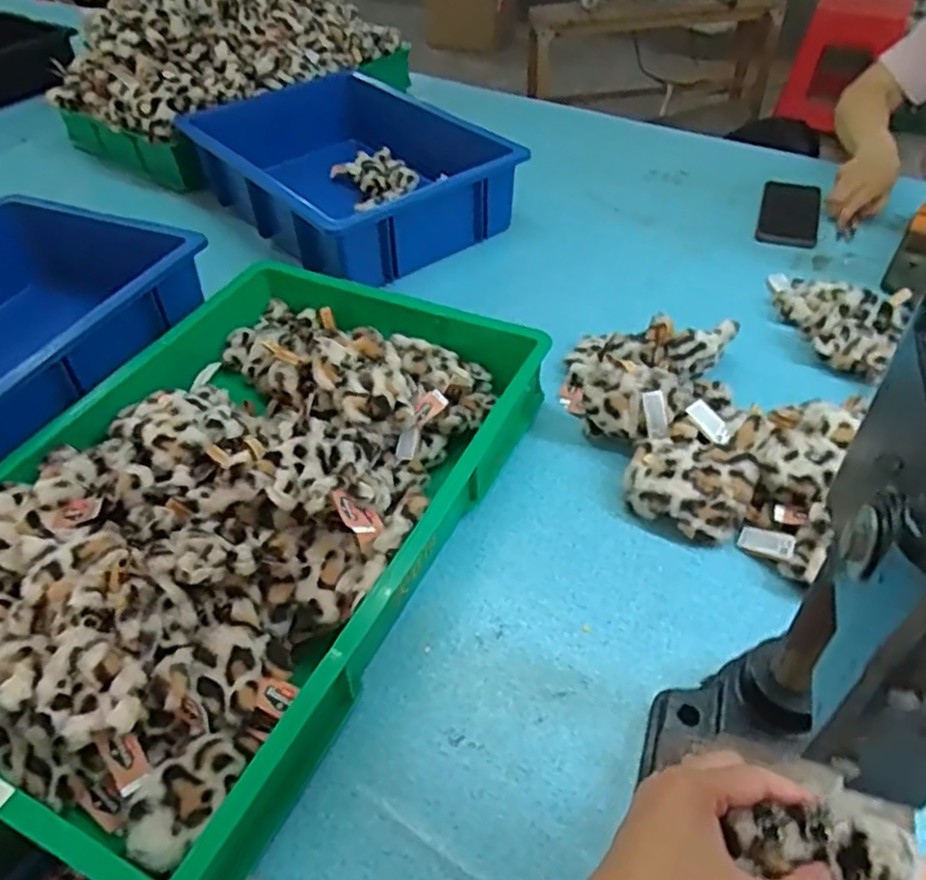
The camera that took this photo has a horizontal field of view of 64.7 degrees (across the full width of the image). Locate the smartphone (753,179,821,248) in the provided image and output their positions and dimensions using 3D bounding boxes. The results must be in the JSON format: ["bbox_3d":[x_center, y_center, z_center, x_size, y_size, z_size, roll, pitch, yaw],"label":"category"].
[{"bbox_3d":[0.466,-0.325,1.041,0.077,0.012,0.172,13,47,17],"label":"smartphone"}]

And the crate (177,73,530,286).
[{"bbox_3d":[-0.159,-0.384,1.065,0.321,0.120,0.434,-30,50,-24],"label":"crate"}]

